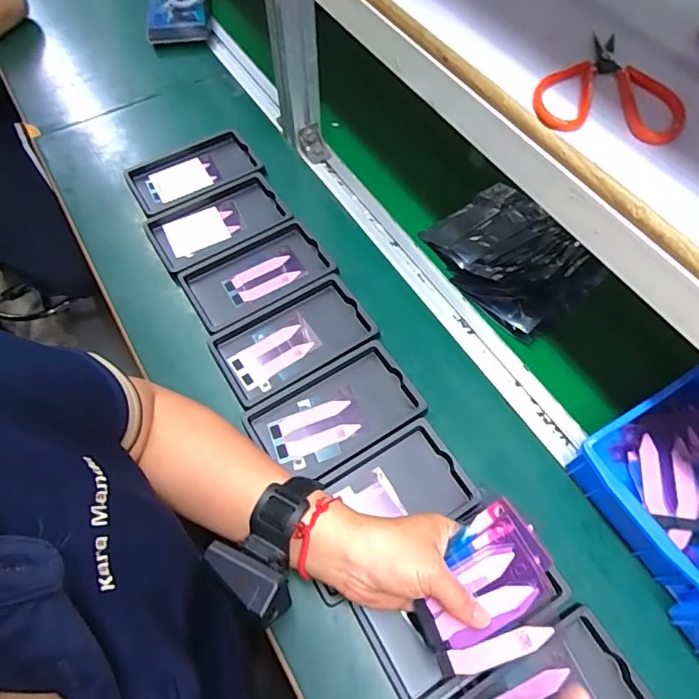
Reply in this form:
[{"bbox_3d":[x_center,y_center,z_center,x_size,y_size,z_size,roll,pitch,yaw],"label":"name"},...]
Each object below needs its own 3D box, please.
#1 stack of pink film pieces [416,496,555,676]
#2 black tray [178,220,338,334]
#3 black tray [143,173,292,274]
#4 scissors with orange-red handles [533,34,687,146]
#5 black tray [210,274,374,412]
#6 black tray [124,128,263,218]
[{"bbox_3d":[0.094,0.173,0.352,0.103,0.004,0.088,-34,66,7],"label":"stack of pink film pieces"},{"bbox_3d":[-0.106,-0.088,0.566,0.157,0.014,0.096,-30,65,-14],"label":"black tray"},{"bbox_3d":[-0.162,-0.157,0.608,0.158,0.016,0.099,-31,65,-14],"label":"black tray"},{"bbox_3d":[0.196,-0.200,0.372,0.102,0.016,0.114,15,62,8],"label":"scissors with orange-red handles"},{"bbox_3d":[-0.060,-0.013,0.526,0.159,0.011,0.097,-29,64,-13],"label":"black tray"},{"bbox_3d":[-0.202,-0.232,0.645,0.160,0.015,0.100,-30,65,-14],"label":"black tray"}]

